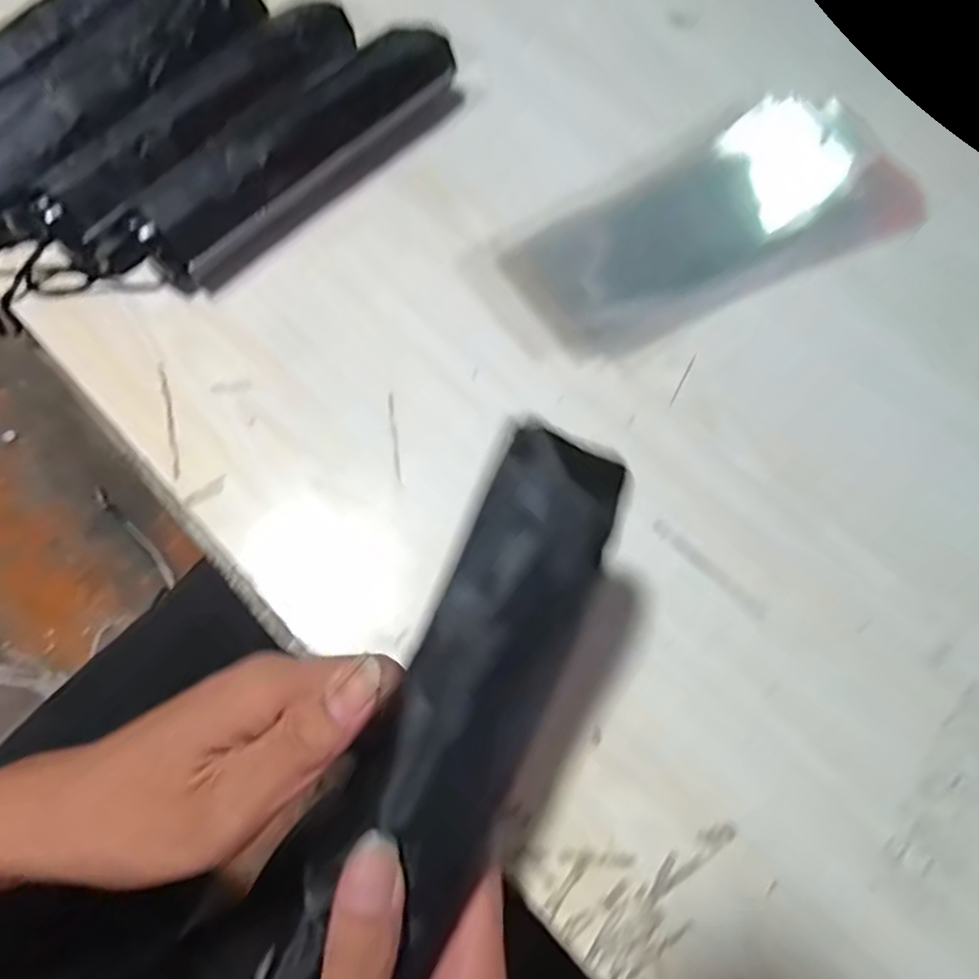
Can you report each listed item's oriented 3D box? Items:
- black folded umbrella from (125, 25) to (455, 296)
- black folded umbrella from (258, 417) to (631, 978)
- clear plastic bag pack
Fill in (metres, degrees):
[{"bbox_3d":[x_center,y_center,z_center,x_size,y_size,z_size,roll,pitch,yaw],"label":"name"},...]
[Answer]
[{"bbox_3d":[-0.120,-0.221,0.429,0.050,0.046,0.237,43,76,12],"label":"black folded umbrella"},{"bbox_3d":[-0.010,0.085,0.242,0.060,0.040,0.219,26,85,7],"label":"black folded umbrella"},{"bbox_3d":[0.155,-0.183,0.455,0.290,0.013,0.123,-25,74,-9],"label":"clear plastic bag pack"}]

